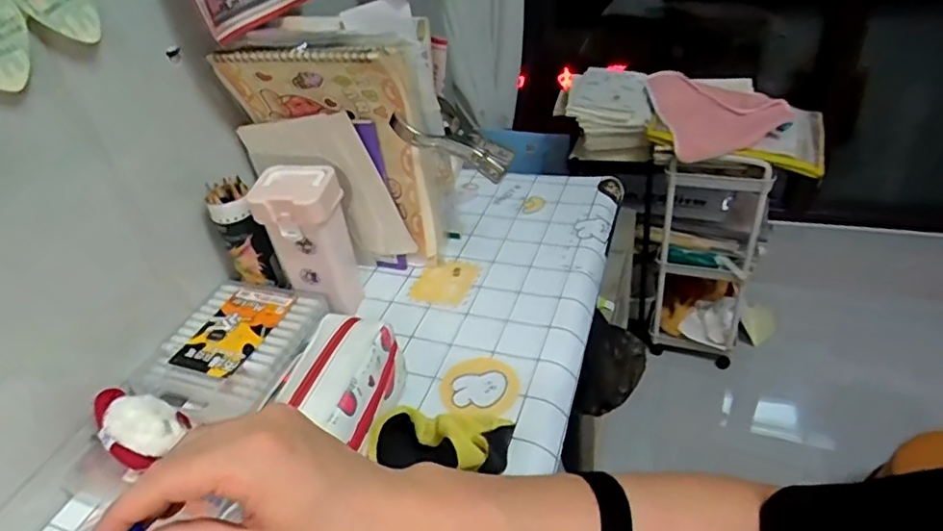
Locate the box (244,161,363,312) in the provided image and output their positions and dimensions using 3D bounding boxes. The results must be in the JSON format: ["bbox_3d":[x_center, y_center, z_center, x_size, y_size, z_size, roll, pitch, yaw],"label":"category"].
[{"bbox_3d":[-0.177,-0.022,0.653,0.084,0.165,0.067,1,39,11],"label":"box"}]

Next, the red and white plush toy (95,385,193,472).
[{"bbox_3d":[-0.307,0.138,0.525,0.098,0.038,0.057,16,47,30],"label":"red and white plush toy"}]

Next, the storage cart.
[{"bbox_3d":[0.557,-0.056,1.447,0.267,0.546,0.258,3,42,19],"label":"storage cart"}]

